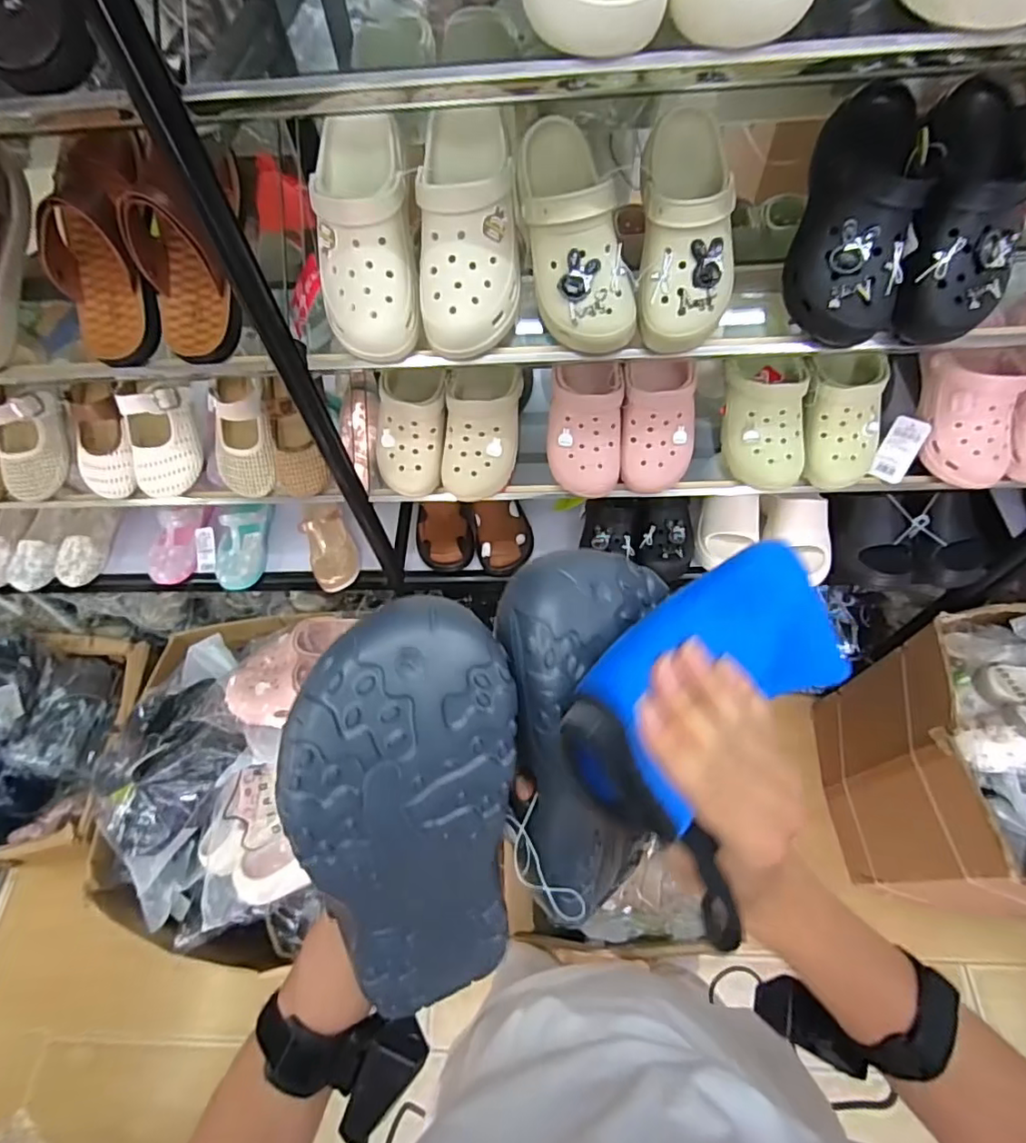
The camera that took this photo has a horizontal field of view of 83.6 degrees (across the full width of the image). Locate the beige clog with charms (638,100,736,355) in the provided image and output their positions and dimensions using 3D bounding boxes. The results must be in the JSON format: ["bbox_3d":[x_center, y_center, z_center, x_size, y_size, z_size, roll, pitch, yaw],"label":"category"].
[{"bbox_3d":[0.178,-0.350,0.584,0.091,0.071,0.220,1,94,5],"label":"beige clog with charms"}]

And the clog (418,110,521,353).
[{"bbox_3d":[-0.048,-0.368,0.616,0.103,0.084,0.247,0,90,5],"label":"clog"}]

